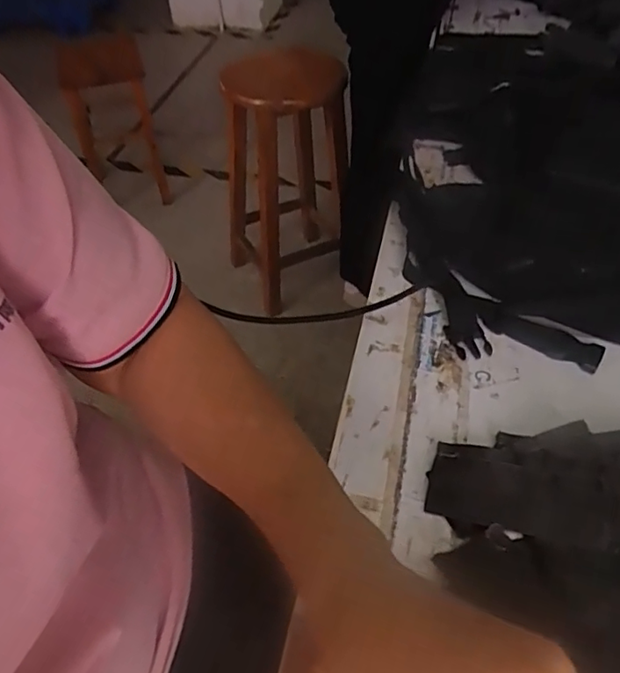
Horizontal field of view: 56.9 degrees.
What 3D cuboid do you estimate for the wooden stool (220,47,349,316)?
[{"bbox_3d":[-0.075,-0.424,1.543,0.327,0.560,0.341,-4,47,-1],"label":"wooden stool"}]

